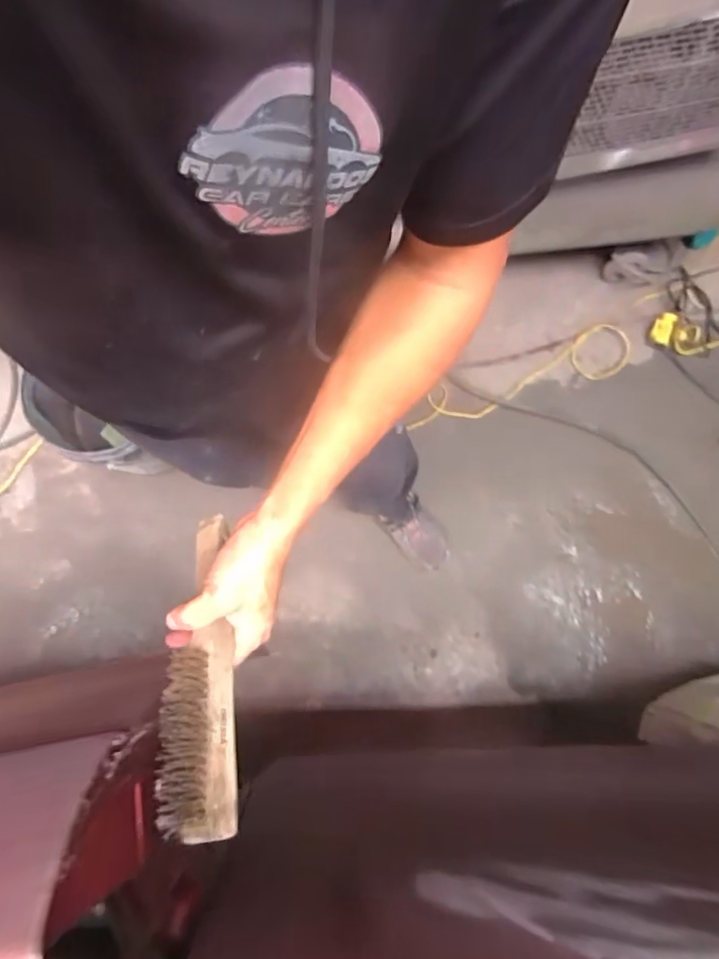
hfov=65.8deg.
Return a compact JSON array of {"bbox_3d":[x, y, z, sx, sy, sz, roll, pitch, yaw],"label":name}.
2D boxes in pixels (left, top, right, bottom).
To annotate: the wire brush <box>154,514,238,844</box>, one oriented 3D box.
[{"bbox_3d":[-0.123,0.139,0.434,0.046,0.035,0.239,-7,55,-2],"label":"wire brush"}]

